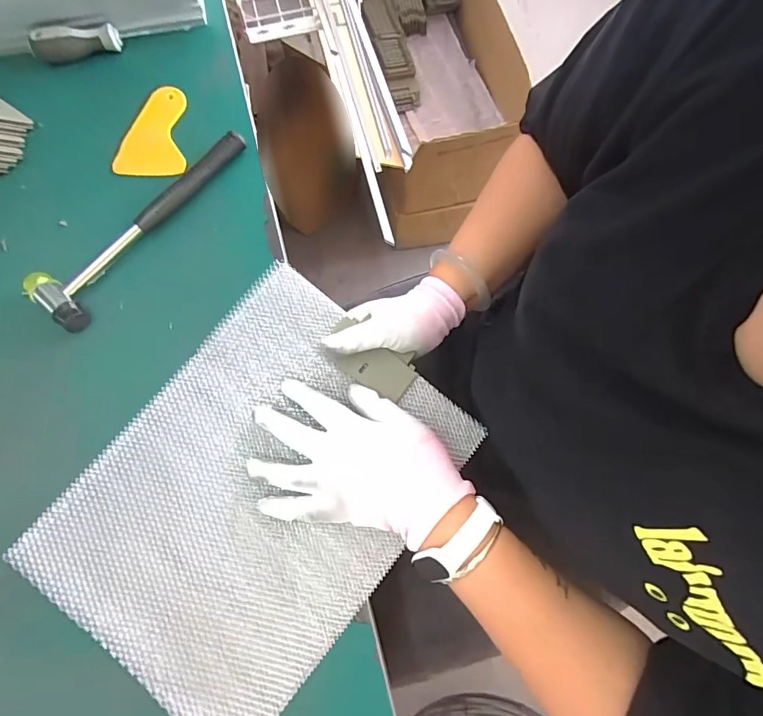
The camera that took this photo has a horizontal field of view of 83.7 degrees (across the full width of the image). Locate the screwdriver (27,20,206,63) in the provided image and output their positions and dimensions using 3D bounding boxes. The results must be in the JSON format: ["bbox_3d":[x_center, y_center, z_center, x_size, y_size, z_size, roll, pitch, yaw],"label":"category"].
[{"bbox_3d":[-0.277,-0.341,0.450,0.168,0.032,0.024,-17,79,-4],"label":"screwdriver"}]

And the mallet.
[{"bbox_3d":[-0.228,-0.134,0.405,0.059,0.021,0.238,37,79,7],"label":"mallet"}]

